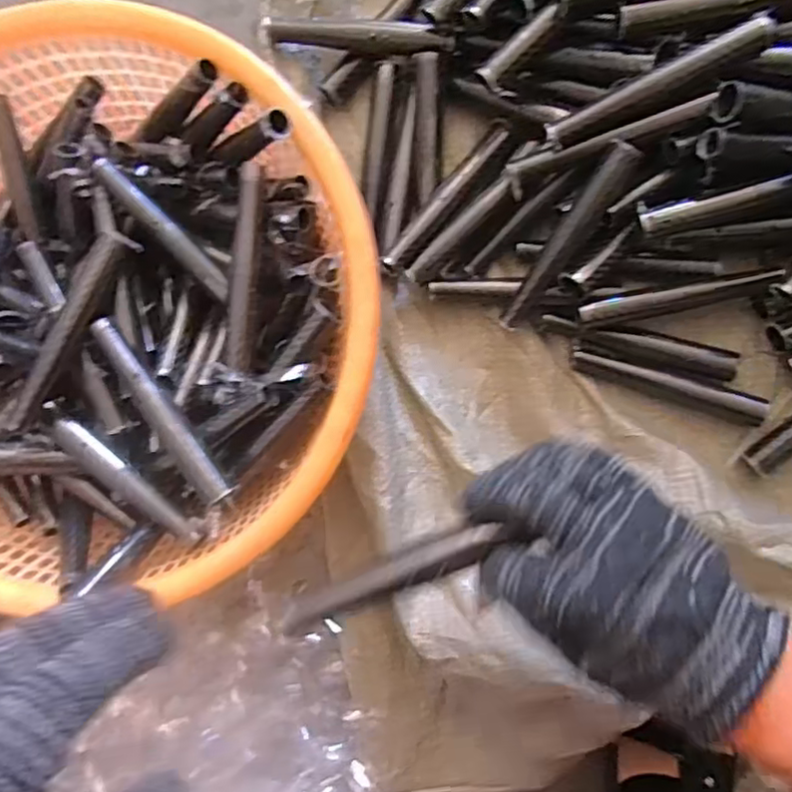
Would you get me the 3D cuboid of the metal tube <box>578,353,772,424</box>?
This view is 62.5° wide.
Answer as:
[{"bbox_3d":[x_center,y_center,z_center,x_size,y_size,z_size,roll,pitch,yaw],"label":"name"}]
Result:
[{"bbox_3d":[0.211,-0.007,0.510,0.146,0.024,0.018,16,93,3],"label":"metal tube"}]

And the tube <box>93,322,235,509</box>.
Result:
[{"bbox_3d":[-0.162,0.009,0.446,0.018,0.017,0.148,-37,89,4],"label":"tube"}]

